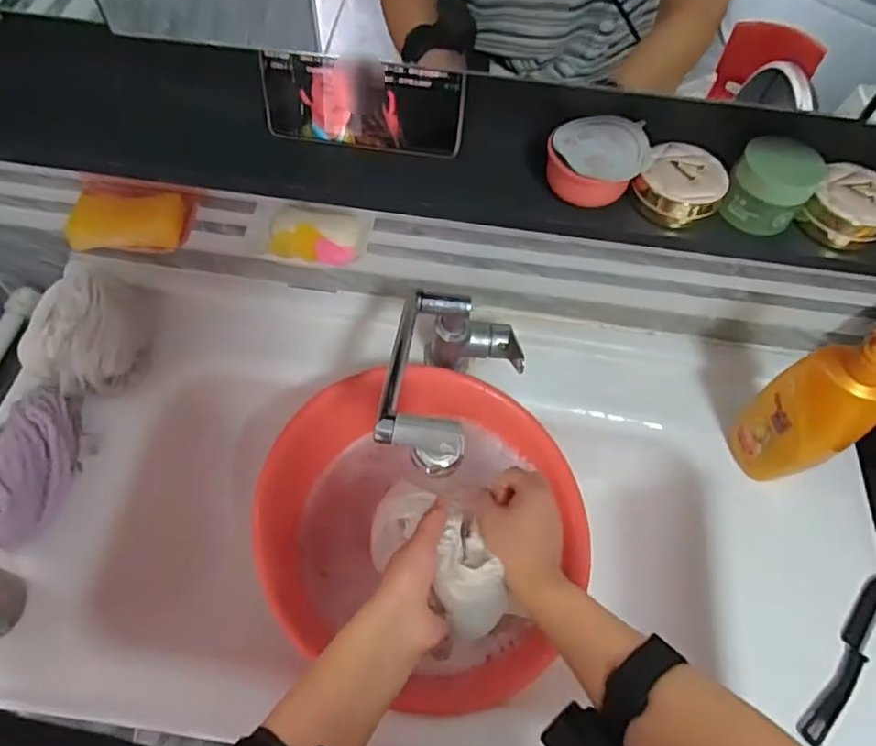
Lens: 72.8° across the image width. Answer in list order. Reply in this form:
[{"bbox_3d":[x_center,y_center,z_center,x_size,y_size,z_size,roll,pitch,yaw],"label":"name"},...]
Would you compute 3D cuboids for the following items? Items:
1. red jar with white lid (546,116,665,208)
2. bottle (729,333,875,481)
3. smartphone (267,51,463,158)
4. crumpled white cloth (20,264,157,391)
[{"bbox_3d":[0.133,-0.178,0.496,0.075,0.047,0.079,2,59,-3],"label":"red jar with white lid"},{"bbox_3d":[0.376,0.040,0.601,0.050,0.287,0.088,-27,65,-18],"label":"bottle"},{"bbox_3d":[-0.063,-0.225,0.500,0.167,0.073,0.009,7,45,4],"label":"smartphone"},{"bbox_3d":[-0.420,-0.047,0.708,0.133,0.075,0.130,10,59,2],"label":"crumpled white cloth"}]

